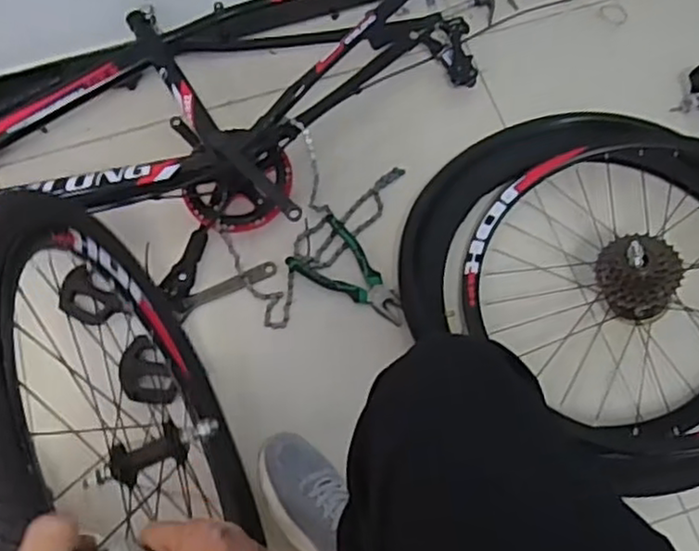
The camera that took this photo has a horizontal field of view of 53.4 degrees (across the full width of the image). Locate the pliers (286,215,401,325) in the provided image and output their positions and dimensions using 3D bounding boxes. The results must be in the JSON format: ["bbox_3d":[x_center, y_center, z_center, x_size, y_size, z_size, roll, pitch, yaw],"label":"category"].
[{"bbox_3d":[0.008,0.001,0.991,0.176,0.012,0.093,40,74,15],"label":"pliers"}]

